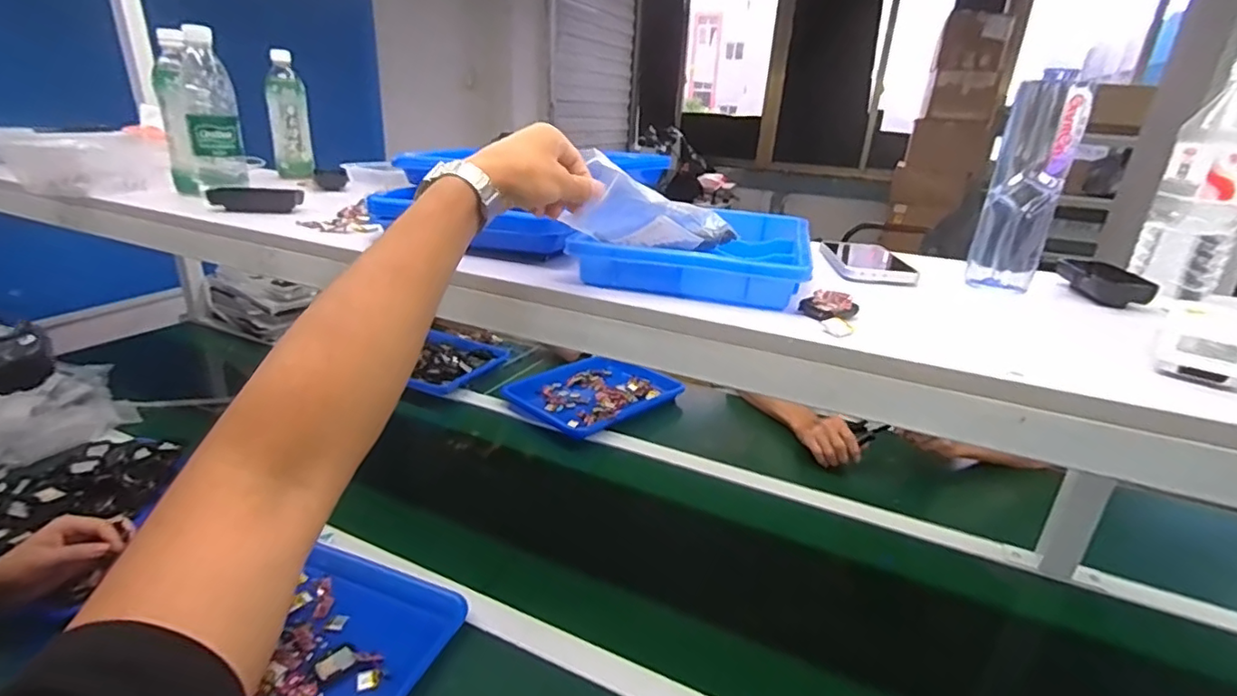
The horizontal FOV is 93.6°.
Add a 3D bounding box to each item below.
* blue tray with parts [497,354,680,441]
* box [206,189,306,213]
[{"bbox_3d":[-0.057,0.086,1.188,0.245,0.030,0.280,22,30,38],"label":"blue tray with parts"},{"bbox_3d":[-0.483,-0.197,0.778,0.116,0.027,0.040,-1,23,-9],"label":"box"}]

